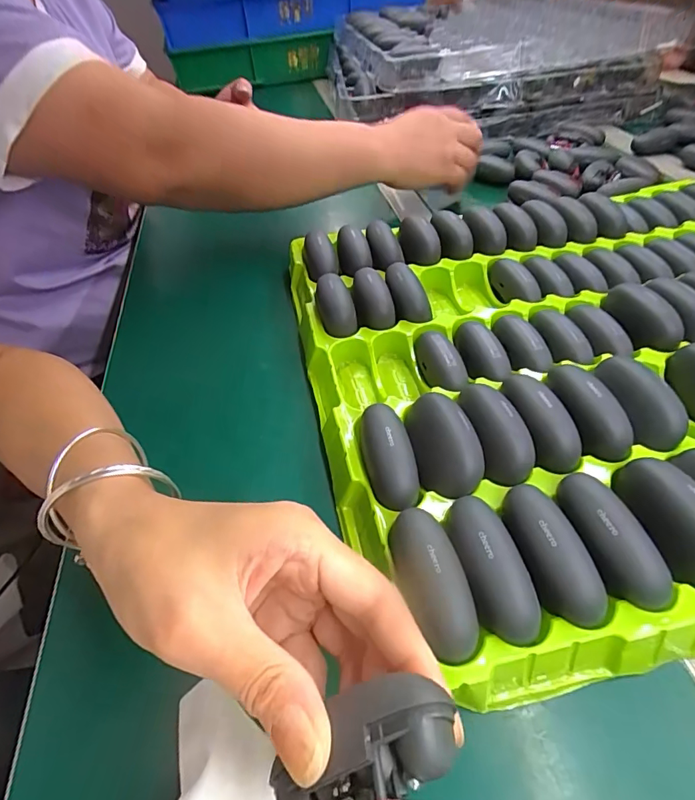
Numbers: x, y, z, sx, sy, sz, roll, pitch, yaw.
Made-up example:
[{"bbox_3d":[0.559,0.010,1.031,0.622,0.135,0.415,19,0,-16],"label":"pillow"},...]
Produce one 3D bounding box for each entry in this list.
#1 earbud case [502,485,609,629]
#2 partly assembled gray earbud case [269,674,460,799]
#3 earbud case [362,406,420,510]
[{"bbox_3d":[0.092,0.067,0.208,0.023,0.024,0.064,-13,47,-8],"label":"earbud case"},{"bbox_3d":[0.006,0.107,0.135,0.060,0.027,0.035,-49,64,9],"label":"partly assembled gray earbud case"},{"bbox_3d":[0.022,0.029,0.255,0.025,0.022,0.062,-9,47,-5],"label":"earbud case"}]

